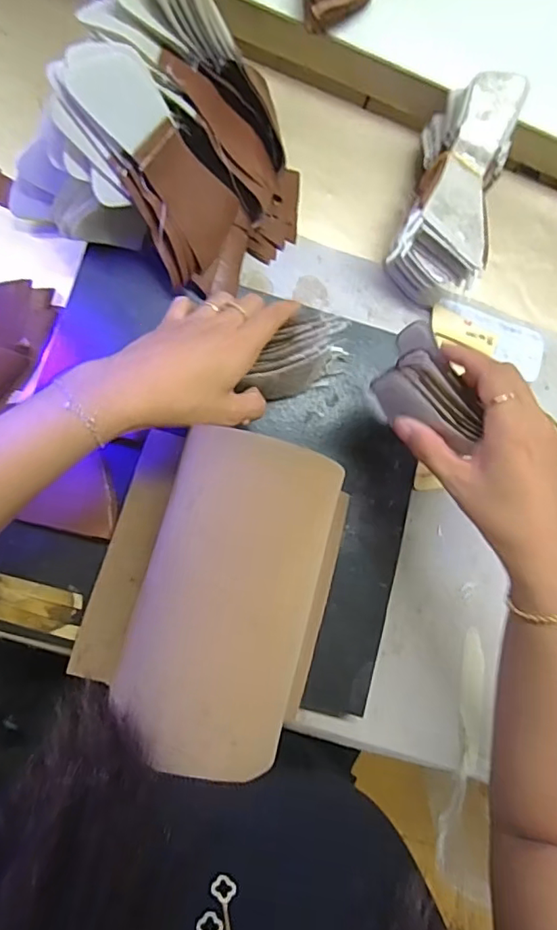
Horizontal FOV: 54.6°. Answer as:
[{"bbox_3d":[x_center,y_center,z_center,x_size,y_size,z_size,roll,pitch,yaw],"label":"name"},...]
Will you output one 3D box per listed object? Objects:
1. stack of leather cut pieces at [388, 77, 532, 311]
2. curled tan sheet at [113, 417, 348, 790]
[{"bbox_3d":[0.150,-0.226,0.453,0.080,0.083,0.166,19,82,-5],"label":"stack of leather cut pieces"},{"bbox_3d":[-0.024,0.072,0.305,0.102,0.060,0.174,16,86,-7],"label":"curled tan sheet"}]

